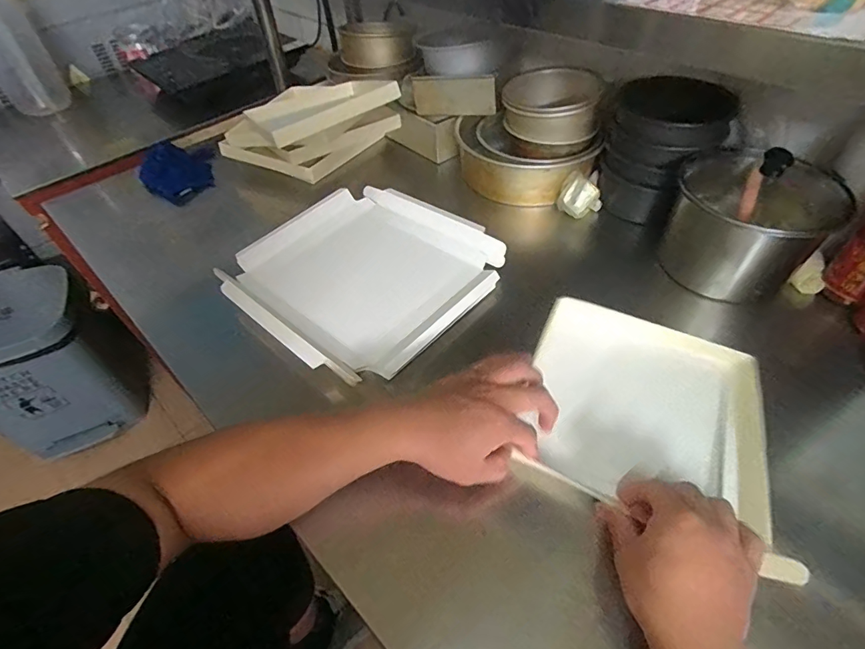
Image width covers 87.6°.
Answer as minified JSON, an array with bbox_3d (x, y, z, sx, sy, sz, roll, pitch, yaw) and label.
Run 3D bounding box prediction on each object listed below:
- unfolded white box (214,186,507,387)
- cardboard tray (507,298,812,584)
[{"bbox_3d":[-0.098,-0.082,0.647,0.319,0.033,0.317,33,59,28],"label":"unfolded white box"},{"bbox_3d":[0.226,0.091,0.484,0.241,0.041,0.238,16,53,17],"label":"cardboard tray"}]

